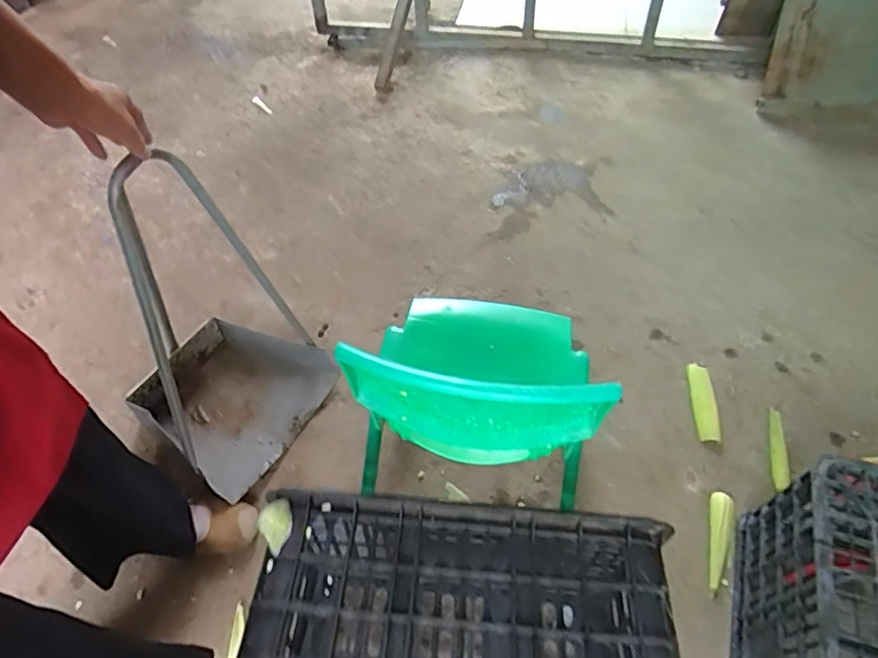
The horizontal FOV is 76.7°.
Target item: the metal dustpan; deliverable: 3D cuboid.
[{"bbox_3d":[-0.394,-0.011,0.885,0.284,0.546,0.316,22,57,16],"label":"metal dustpan"}]

